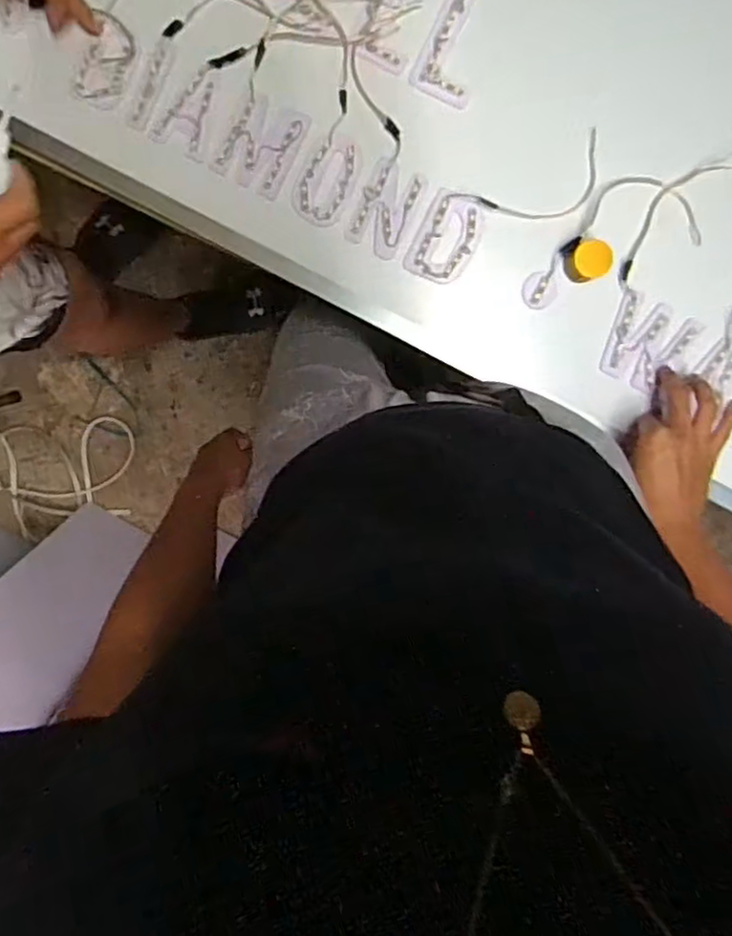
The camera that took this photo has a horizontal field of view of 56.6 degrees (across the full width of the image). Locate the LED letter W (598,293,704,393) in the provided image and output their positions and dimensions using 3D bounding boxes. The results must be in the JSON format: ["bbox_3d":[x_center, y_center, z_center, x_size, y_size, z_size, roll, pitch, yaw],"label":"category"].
[{"bbox_3d":[0.268,-0.118,0.648,0.079,0.016,0.078,25,99,-3],"label":"LED letter W"}]

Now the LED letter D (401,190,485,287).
[{"bbox_3d":[0.076,-0.215,0.635,0.056,0.005,0.084,26,99,-3],"label":"LED letter D"}]

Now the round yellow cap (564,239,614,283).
[{"bbox_3d":[0.201,-0.188,0.619,0.030,0.048,0.034,-20,99,4],"label":"round yellow cap"}]

